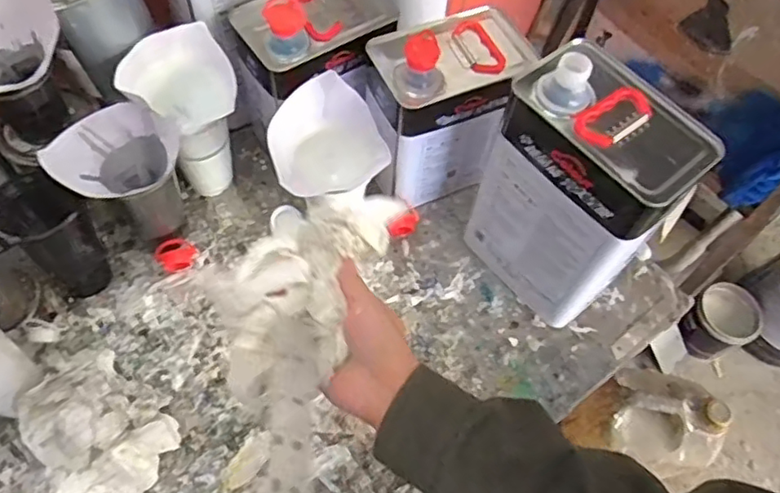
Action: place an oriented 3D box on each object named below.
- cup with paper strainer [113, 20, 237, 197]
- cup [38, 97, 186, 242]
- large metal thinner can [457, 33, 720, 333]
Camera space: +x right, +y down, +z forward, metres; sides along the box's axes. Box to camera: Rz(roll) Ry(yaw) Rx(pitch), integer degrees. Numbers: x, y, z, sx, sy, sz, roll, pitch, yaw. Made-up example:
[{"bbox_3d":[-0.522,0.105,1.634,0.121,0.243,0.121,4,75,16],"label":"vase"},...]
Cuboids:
[{"bbox_3d":[-0.226,-0.149,0.707,0.105,0.166,0.109,2,60,-3],"label":"cup with paper strainer"},{"bbox_3d":[-0.276,-0.065,0.656,0.101,0.140,0.110,38,65,16],"label":"cup"},{"bbox_3d":[0.187,-0.051,0.644,0.114,0.271,0.164,-38,69,-22],"label":"large metal thinner can"}]

